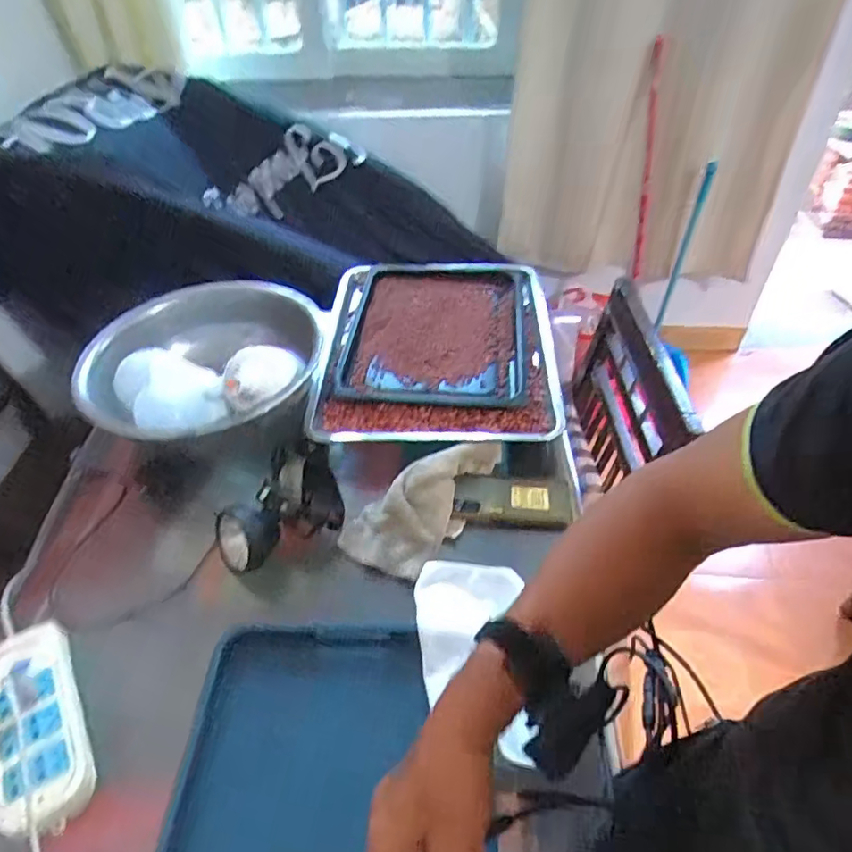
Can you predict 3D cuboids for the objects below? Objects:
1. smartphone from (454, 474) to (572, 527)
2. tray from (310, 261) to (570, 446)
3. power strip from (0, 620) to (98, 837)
[{"bbox_3d":[0.111,0.096,0.759,0.147,0.014,0.068,3,63,2],"label":"smartphone"},{"bbox_3d":[0.015,-0.145,0.959,0.381,0.057,0.451,0,52,4],"label":"tray"},{"bbox_3d":[-0.386,0.290,0.570,0.078,0.030,0.210,-26,50,-22],"label":"power strip"}]

